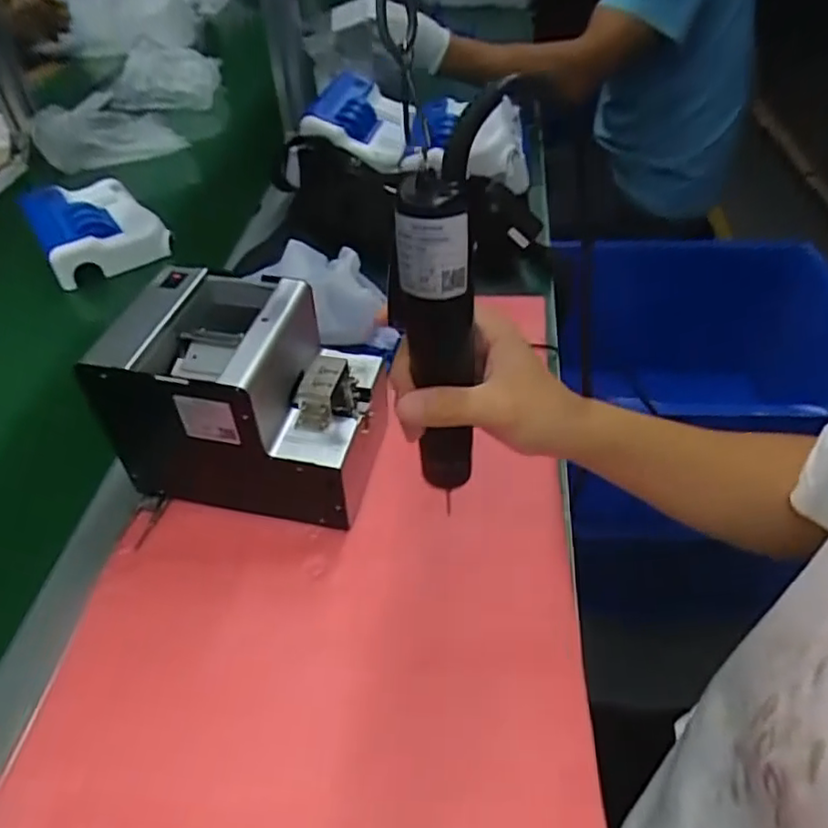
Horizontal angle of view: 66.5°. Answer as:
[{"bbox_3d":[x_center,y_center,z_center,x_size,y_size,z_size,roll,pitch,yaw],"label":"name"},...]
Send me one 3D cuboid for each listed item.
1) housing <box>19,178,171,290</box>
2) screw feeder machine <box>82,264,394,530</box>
[{"bbox_3d":[-0.395,-0.241,0.765,0.129,0.084,0.159,-32,51,-22],"label":"housing"},{"bbox_3d":[-0.120,-0.015,0.488,0.169,0.138,0.125,5,47,12],"label":"screw feeder machine"}]

